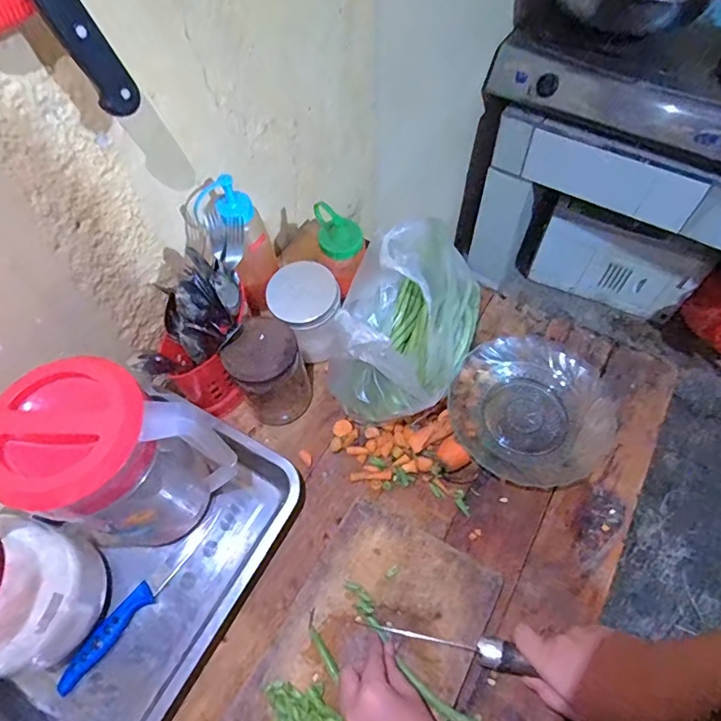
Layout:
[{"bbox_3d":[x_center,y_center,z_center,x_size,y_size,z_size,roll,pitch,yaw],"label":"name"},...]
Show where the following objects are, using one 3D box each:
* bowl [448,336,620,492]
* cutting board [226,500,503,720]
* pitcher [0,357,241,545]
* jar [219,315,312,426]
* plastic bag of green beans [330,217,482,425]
[{"bbox_3d":[0.206,0.059,0.597,0.193,0.047,0.175,-3,59,1],"label":"bowl"},{"bbox_3d":[0.001,0.298,0.480,0.174,0.019,0.285,26,64,18],"label":"cutting board"},{"bbox_3d":[-0.216,0.114,0.476,0.147,0.242,0.115,16,61,11],"label":"pitcher"},{"bbox_3d":[-0.107,0.017,0.589,0.080,0.146,0.076,-1,59,1],"label":"jar"},{"bbox_3d":[0.060,-0.056,0.610,0.155,0.149,0.257,15,61,11],"label":"plastic bag of green beans"}]

